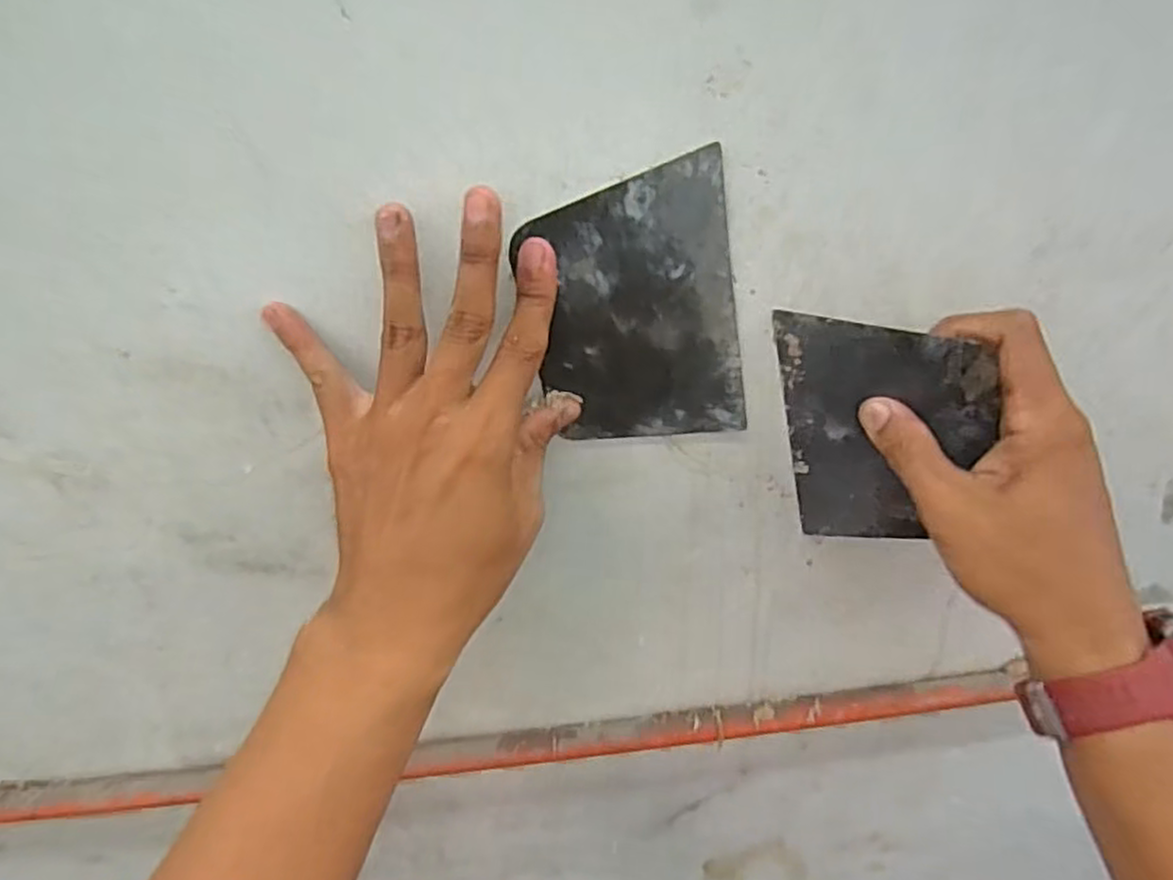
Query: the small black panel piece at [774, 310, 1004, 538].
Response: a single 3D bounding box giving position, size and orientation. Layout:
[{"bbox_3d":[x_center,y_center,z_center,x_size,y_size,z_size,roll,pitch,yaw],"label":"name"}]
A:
[{"bbox_3d":[0.149,0.001,0.369,0.094,0.138,0.005,6,41,33],"label":"small black panel piece"}]

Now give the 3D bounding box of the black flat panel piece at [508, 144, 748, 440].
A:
[{"bbox_3d":[0.027,-0.060,0.349,0.098,0.132,0.004,-5,32,-3],"label":"black flat panel piece"}]

